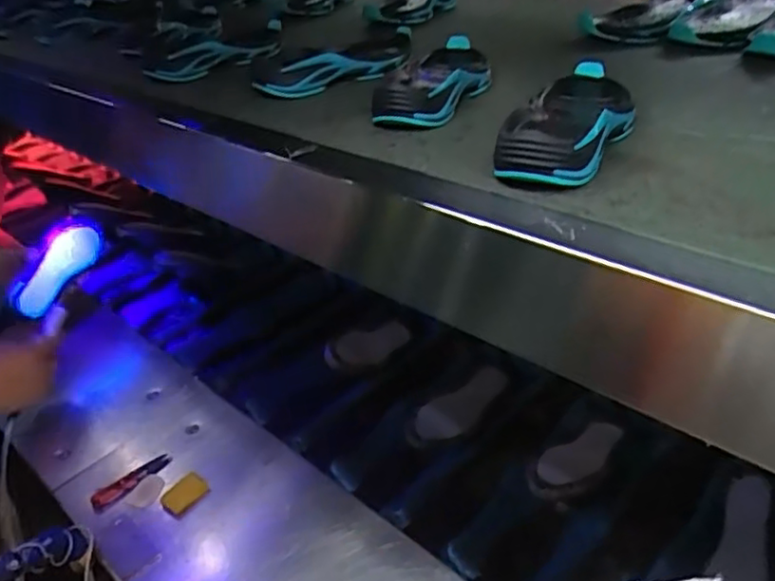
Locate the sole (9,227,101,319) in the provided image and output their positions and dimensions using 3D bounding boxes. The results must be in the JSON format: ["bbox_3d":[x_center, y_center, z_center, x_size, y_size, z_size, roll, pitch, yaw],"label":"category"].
[{"bbox_3d":[-0.521,-0.039,0.999,0.041,0.068,0.172,10,53,22],"label":"sole"}]

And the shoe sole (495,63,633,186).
[{"bbox_3d":[0.152,-0.140,0.511,0.082,0.035,0.221,10,35,21],"label":"shoe sole"}]

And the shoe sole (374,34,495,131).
[{"bbox_3d":[0.054,-0.216,0.647,0.090,0.038,0.227,4,33,13],"label":"shoe sole"}]

